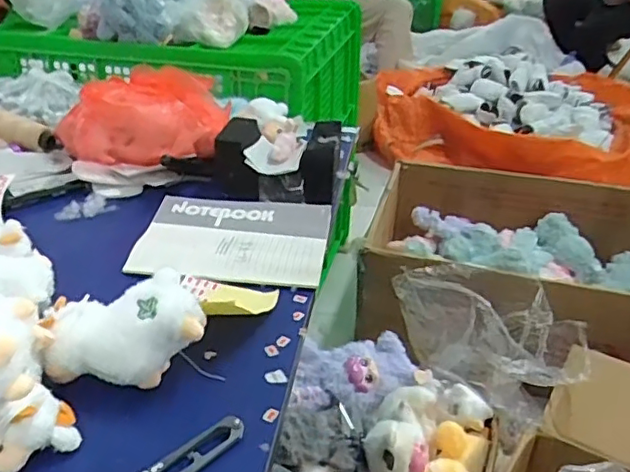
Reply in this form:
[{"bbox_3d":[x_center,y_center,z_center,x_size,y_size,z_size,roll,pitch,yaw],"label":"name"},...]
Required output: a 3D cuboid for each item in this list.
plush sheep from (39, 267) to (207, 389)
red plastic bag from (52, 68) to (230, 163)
[{"bbox_3d":[-0.145,0.074,0.464,0.117,0.076,0.058,-3,30,-9],"label":"plush sheep"},{"bbox_3d":[-0.234,-0.157,0.816,0.222,0.113,0.119,-7,31,-16],"label":"red plastic bag"}]

